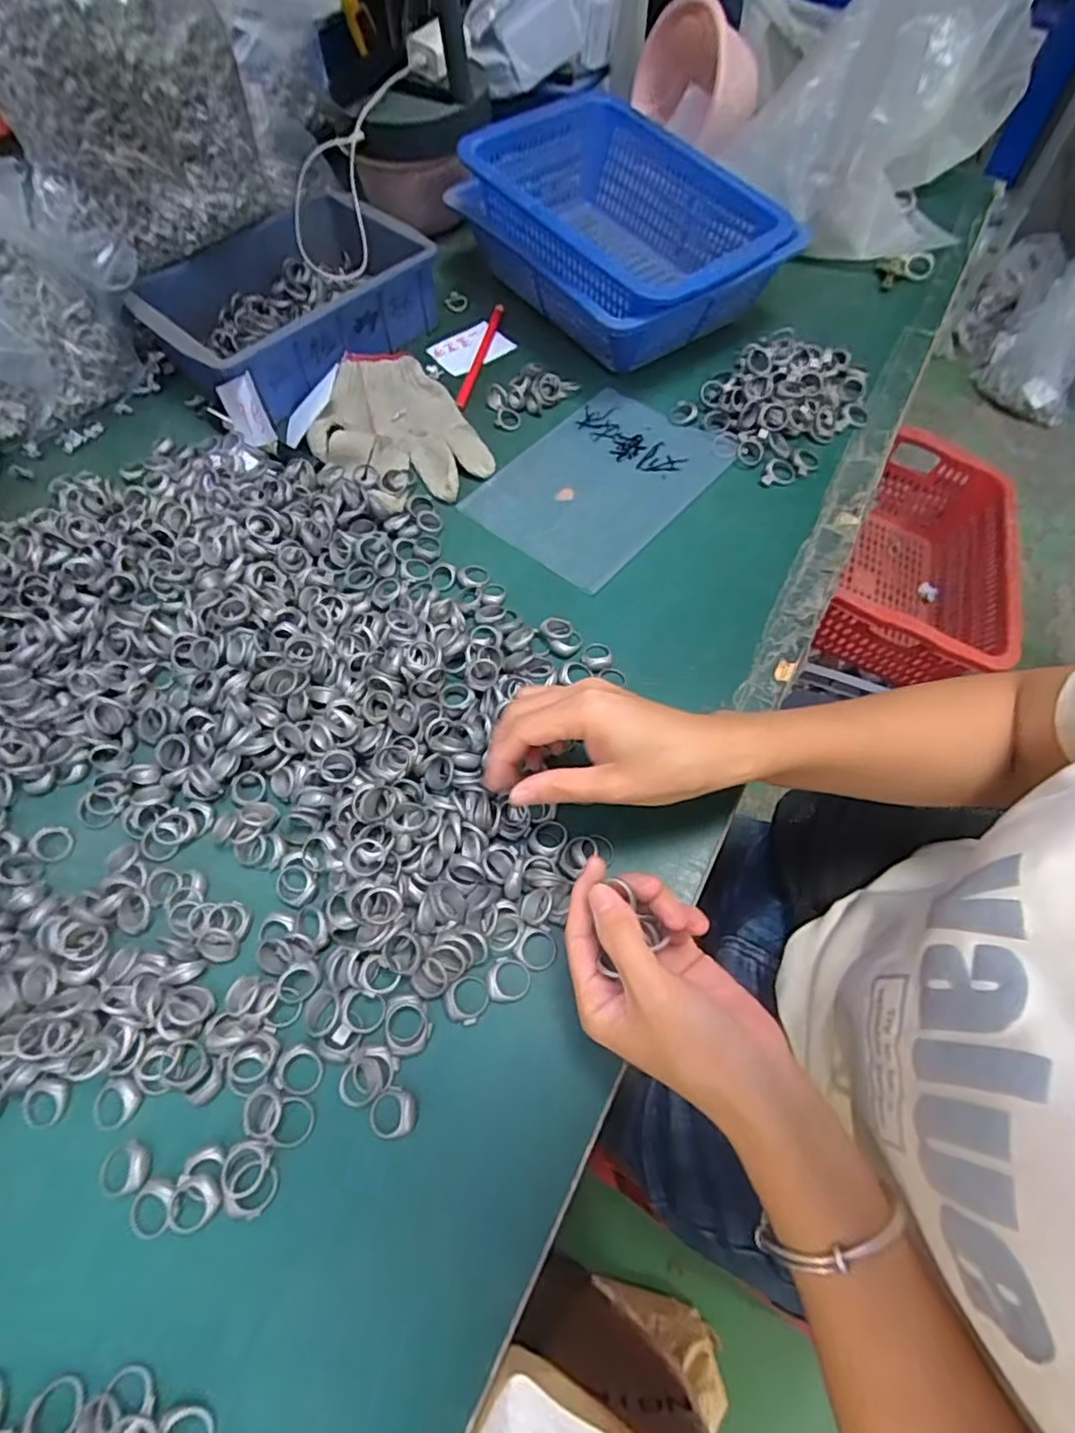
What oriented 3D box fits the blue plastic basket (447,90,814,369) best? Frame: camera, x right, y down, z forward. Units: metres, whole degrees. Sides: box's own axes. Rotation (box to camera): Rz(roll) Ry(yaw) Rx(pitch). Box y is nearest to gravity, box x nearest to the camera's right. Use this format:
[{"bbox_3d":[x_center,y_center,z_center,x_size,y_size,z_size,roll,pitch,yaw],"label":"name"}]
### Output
[{"bbox_3d":[0.081,-0.455,0.586,0.191,0.099,0.281,-35,66,-15],"label":"blue plastic basket"}]

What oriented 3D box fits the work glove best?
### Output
[{"bbox_3d":[-0.131,-0.261,0.544,0.131,0.022,0.195,-25,64,-11],"label":"work glove"}]

